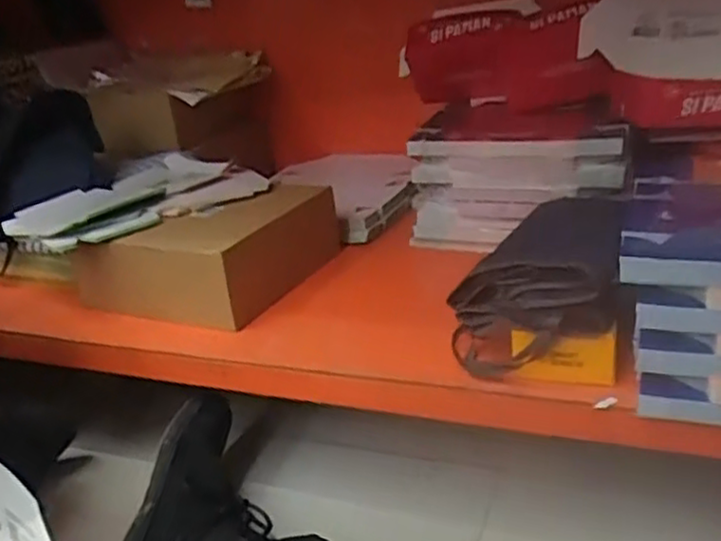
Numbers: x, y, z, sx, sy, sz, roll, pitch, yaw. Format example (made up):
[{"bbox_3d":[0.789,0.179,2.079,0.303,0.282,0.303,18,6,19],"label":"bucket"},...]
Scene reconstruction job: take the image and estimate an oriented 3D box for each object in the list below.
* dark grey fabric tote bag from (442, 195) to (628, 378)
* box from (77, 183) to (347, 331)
[{"bbox_3d":[0.198,-0.003,0.753,0.158,0.120,0.278,4,26,23],"label":"dark grey fabric tote bag"},{"bbox_3d":[-0.196,-0.034,0.951,0.240,0.100,0.264,8,27,30],"label":"box"}]

